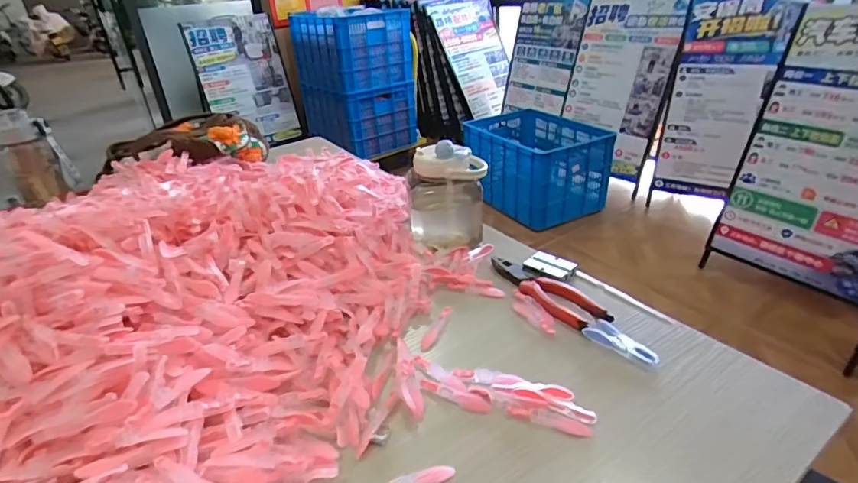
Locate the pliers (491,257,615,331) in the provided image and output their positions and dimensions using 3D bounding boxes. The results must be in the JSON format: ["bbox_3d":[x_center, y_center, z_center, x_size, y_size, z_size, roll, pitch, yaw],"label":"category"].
[{"bbox_3d":[0.151,0.063,0.644,0.055,0.012,0.192,-20,33,-26],"label":"pliers"}]

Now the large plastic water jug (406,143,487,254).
[{"bbox_3d":[0.027,-0.077,0.750,0.114,0.153,0.116,-2,29,4],"label":"large plastic water jug"}]

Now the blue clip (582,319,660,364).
[{"bbox_3d":[0.210,0.111,0.525,0.034,0.014,0.078,-24,35,-31],"label":"blue clip"}]

